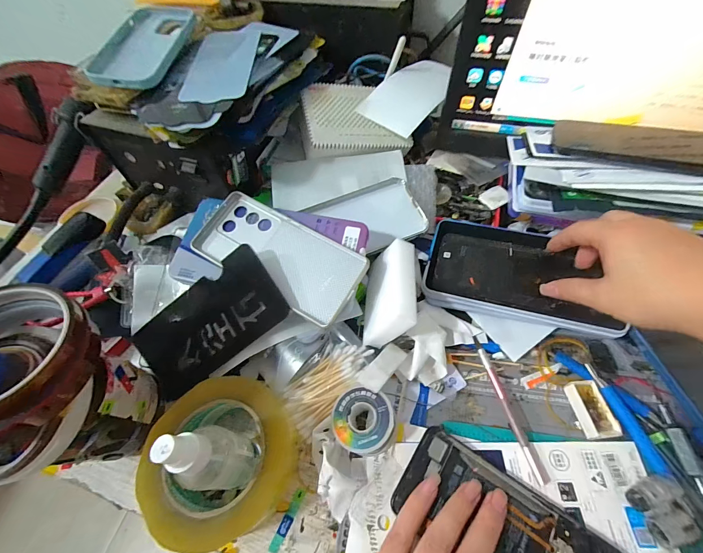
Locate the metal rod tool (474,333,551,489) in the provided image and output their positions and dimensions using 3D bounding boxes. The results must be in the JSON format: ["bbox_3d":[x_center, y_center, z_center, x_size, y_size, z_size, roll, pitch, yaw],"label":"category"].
[{"bbox_3d":[0.142,0.117,0.291,0.012,0.007,0.130,-15,58,-6],"label":"metal rod tool"}]

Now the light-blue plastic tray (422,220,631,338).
[{"bbox_3d":[0.174,-0.005,0.336,0.178,0.025,0.100,14,60,12],"label":"light-blue plastic tray"}]

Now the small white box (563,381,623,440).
[{"bbox_3d":[0.220,0.121,0.288,0.025,0.015,0.048,-6,58,-1],"label":"small white box"}]

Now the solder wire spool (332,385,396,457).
[{"bbox_3d":[0.011,0.126,0.276,0.051,0.025,0.052,-1,58,2],"label":"solder wire spool"}]

